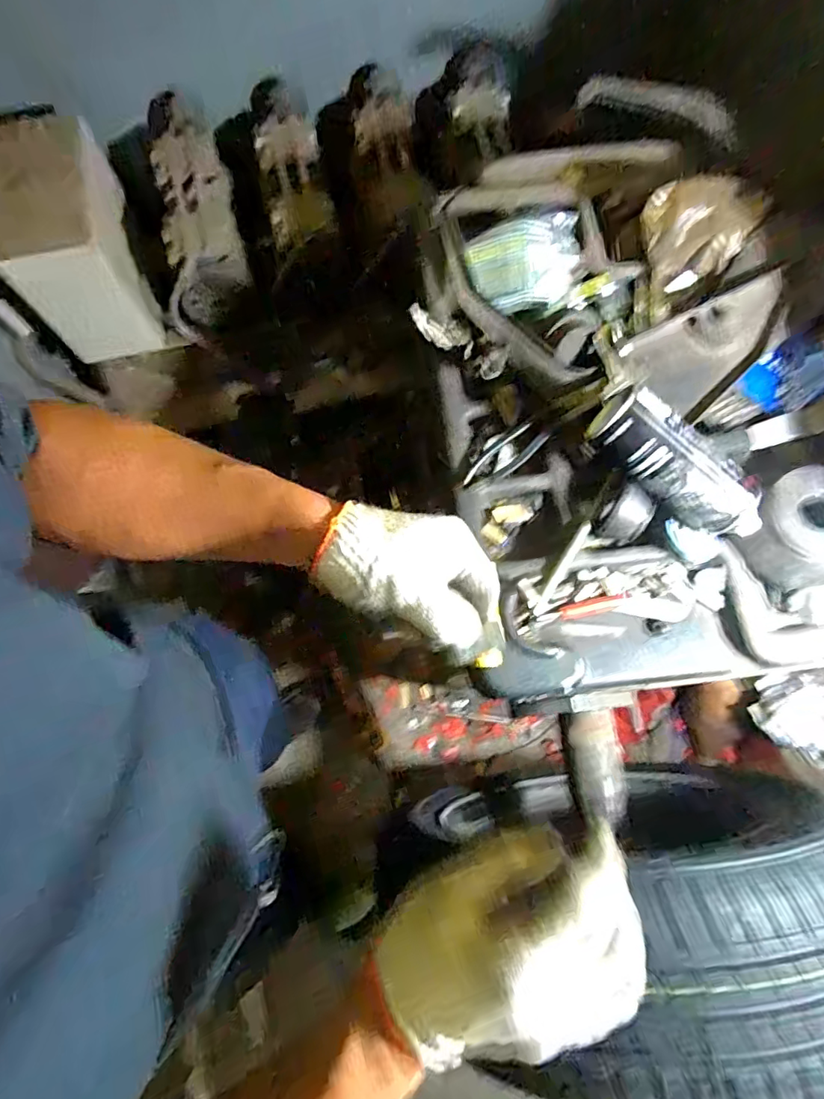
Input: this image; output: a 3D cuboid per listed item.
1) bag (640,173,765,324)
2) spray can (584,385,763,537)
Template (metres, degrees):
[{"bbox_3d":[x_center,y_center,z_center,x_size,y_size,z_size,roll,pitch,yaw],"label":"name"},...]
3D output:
[{"bbox_3d":[0.334,-0.361,0.630,0.122,0.089,0.104,-21,78,-6],"label":"bag"},{"bbox_3d":[0.258,-0.076,0.519,0.189,0.053,0.064,39,79,-6],"label":"spray can"}]

